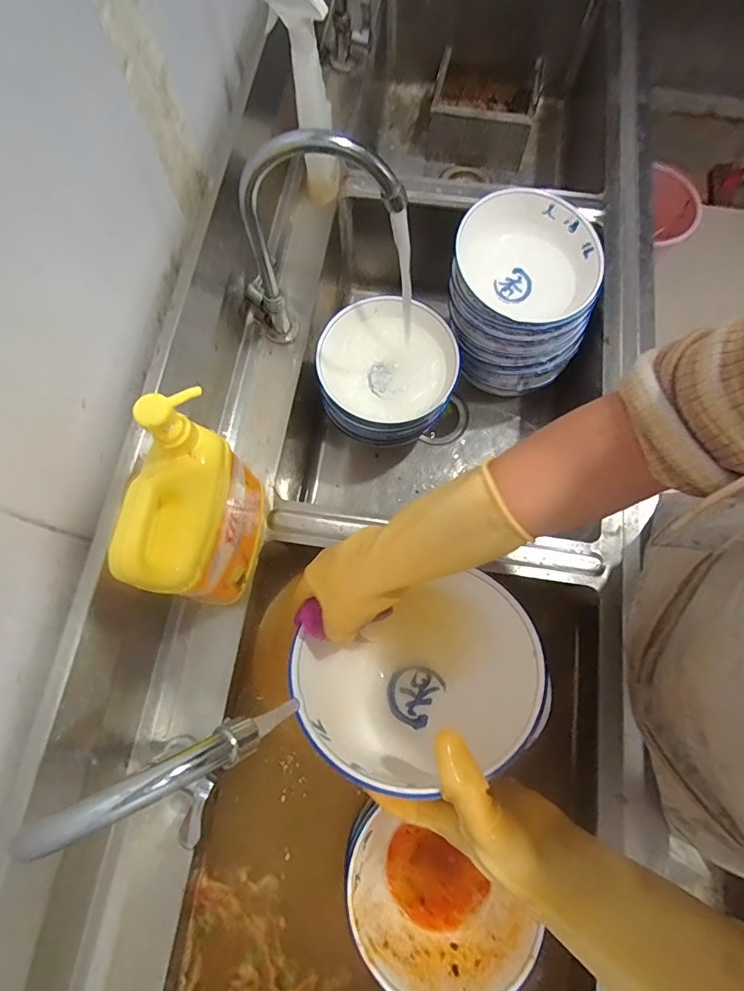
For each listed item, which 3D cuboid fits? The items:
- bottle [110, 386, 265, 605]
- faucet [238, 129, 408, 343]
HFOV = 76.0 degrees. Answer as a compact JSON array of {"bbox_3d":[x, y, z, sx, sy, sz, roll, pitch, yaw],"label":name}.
[{"bbox_3d":[-0.159,0.021,0.451,0.069,0.225,0.148,3,73,-1],"label":"bottle"},{"bbox_3d":[-0.065,-0.267,0.531,0.190,0.250,0.051,6,73,0],"label":"faucet"}]

